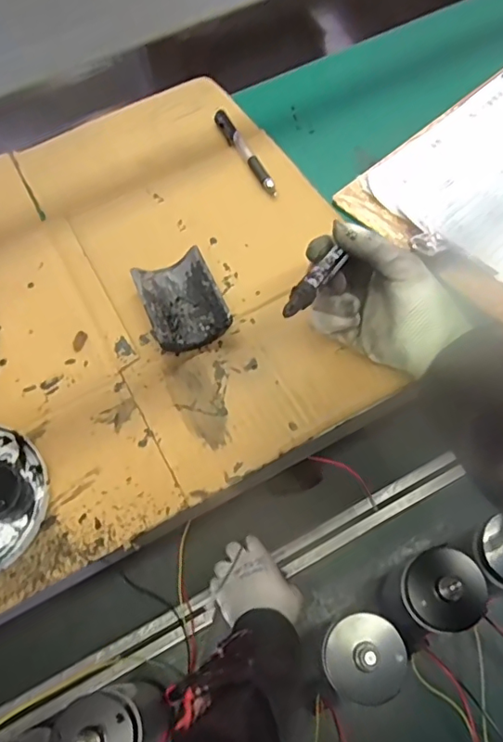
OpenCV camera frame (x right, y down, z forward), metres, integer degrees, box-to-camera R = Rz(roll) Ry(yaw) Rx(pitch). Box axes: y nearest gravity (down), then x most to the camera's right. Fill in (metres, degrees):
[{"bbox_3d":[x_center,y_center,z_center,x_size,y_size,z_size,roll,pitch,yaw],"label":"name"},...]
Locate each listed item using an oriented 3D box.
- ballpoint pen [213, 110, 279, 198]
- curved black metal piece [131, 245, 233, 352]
[{"bbox_3d":[-0.007,-0.231,0.554,0.015,0.011,0.143,-23,62,-9],"label":"ballpoint pen"},{"bbox_3d":[-0.060,-0.060,0.462,0.064,0.024,0.087,-22,62,-8],"label":"curved black metal piece"}]

